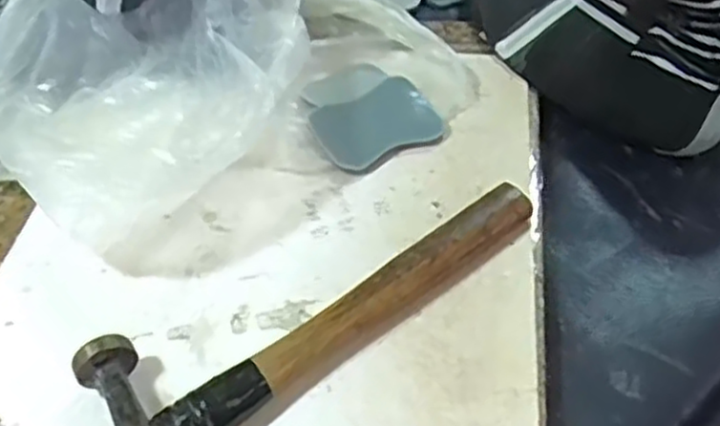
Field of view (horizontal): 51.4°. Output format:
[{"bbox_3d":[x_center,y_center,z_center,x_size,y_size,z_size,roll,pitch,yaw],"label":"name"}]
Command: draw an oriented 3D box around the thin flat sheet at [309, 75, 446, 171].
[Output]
[{"bbox_3d":[0.012,-0.056,0.467,0.078,0.005,0.056,-30,65,-25],"label":"thin flat sheet"}]

